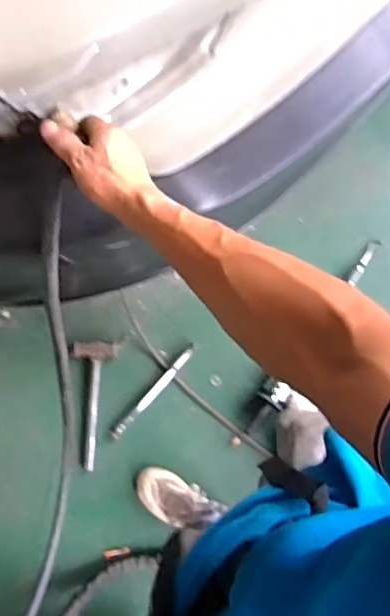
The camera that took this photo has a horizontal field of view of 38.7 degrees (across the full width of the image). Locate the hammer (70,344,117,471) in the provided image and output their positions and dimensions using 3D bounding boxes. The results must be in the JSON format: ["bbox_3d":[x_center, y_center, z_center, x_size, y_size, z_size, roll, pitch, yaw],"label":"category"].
[{"bbox_3d":[-0.256,0.242,1.385,0.106,0.032,0.311,1,91,0],"label":"hammer"}]

